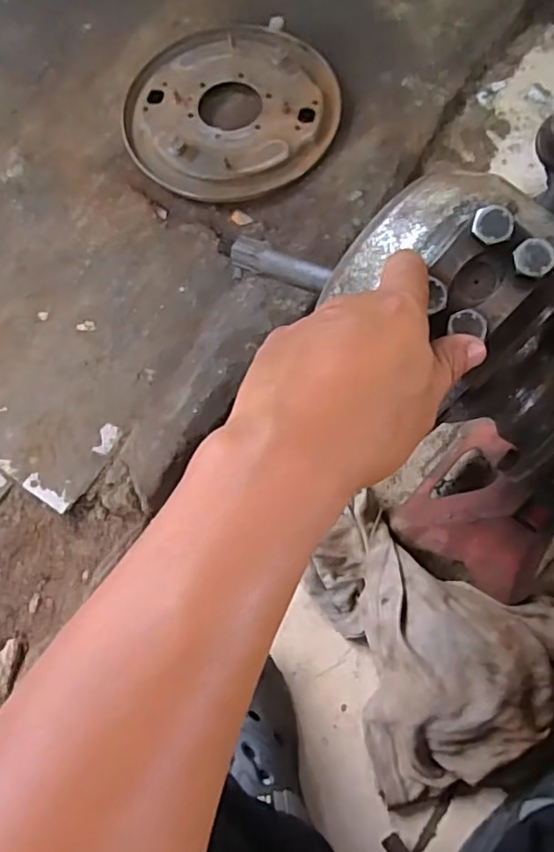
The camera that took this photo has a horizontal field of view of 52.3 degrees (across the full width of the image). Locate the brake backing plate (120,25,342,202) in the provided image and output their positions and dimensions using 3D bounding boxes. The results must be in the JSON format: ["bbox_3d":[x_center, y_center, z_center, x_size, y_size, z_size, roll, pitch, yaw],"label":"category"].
[{"bbox_3d":[-0.071,-0.458,0.799,0.290,0.033,0.298,-1,73,2],"label":"brake backing plate"}]

